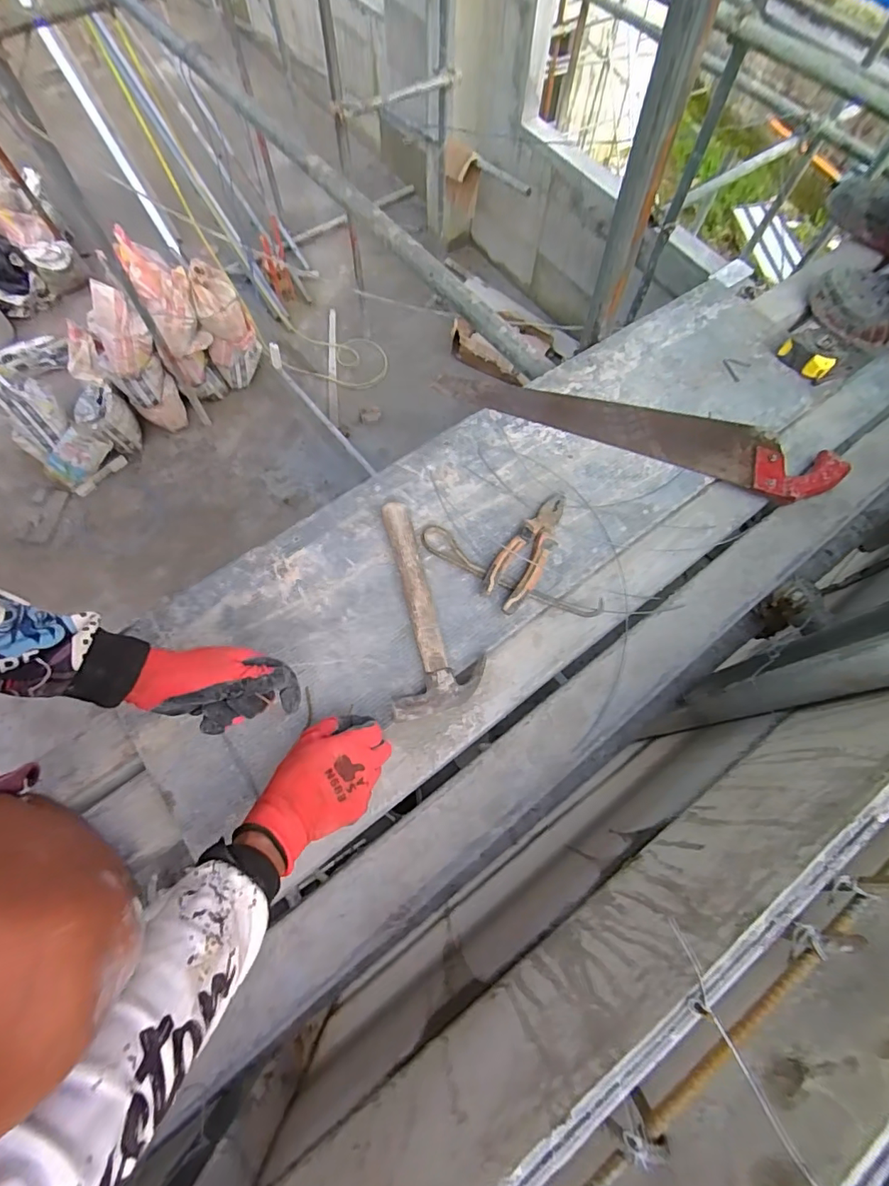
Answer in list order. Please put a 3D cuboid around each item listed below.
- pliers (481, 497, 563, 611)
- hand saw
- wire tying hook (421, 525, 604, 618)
[{"bbox_3d":[0.115,-0.057,0.643,0.059,0.029,0.186,34,72,12],"label":"pliers"},{"bbox_3d":[0.294,-0.262,0.757,0.603,0.022,0.117,18,70,6],"label":"hand saw"},{"bbox_3d":[0.084,-0.025,0.651,0.254,0.015,0.042,25,71,9],"label":"wire tying hook"}]

